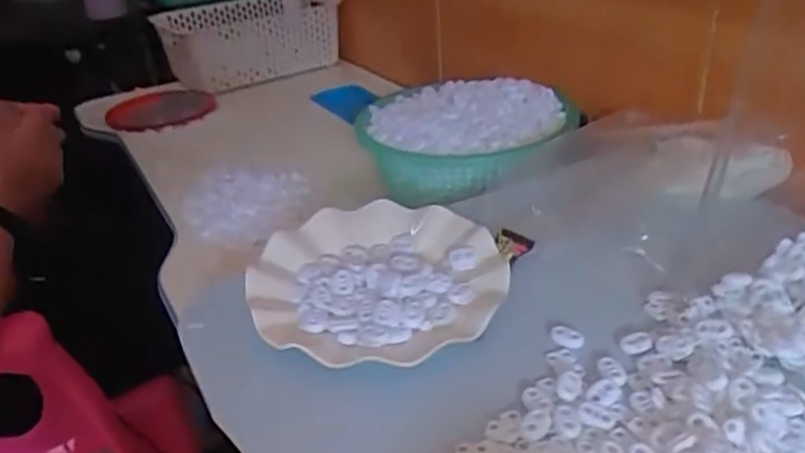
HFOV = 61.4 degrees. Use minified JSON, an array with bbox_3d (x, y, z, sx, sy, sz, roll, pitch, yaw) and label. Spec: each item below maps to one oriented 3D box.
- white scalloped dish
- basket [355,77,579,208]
[{"bbox_3d":[-0.019,0.036,0.490,0.178,0.023,0.178,-5,30,3],"label":"white scalloped dish"},{"bbox_3d":[0.068,-0.098,0.728,0.196,0.066,0.243,-12,31,-8],"label":"basket"}]

